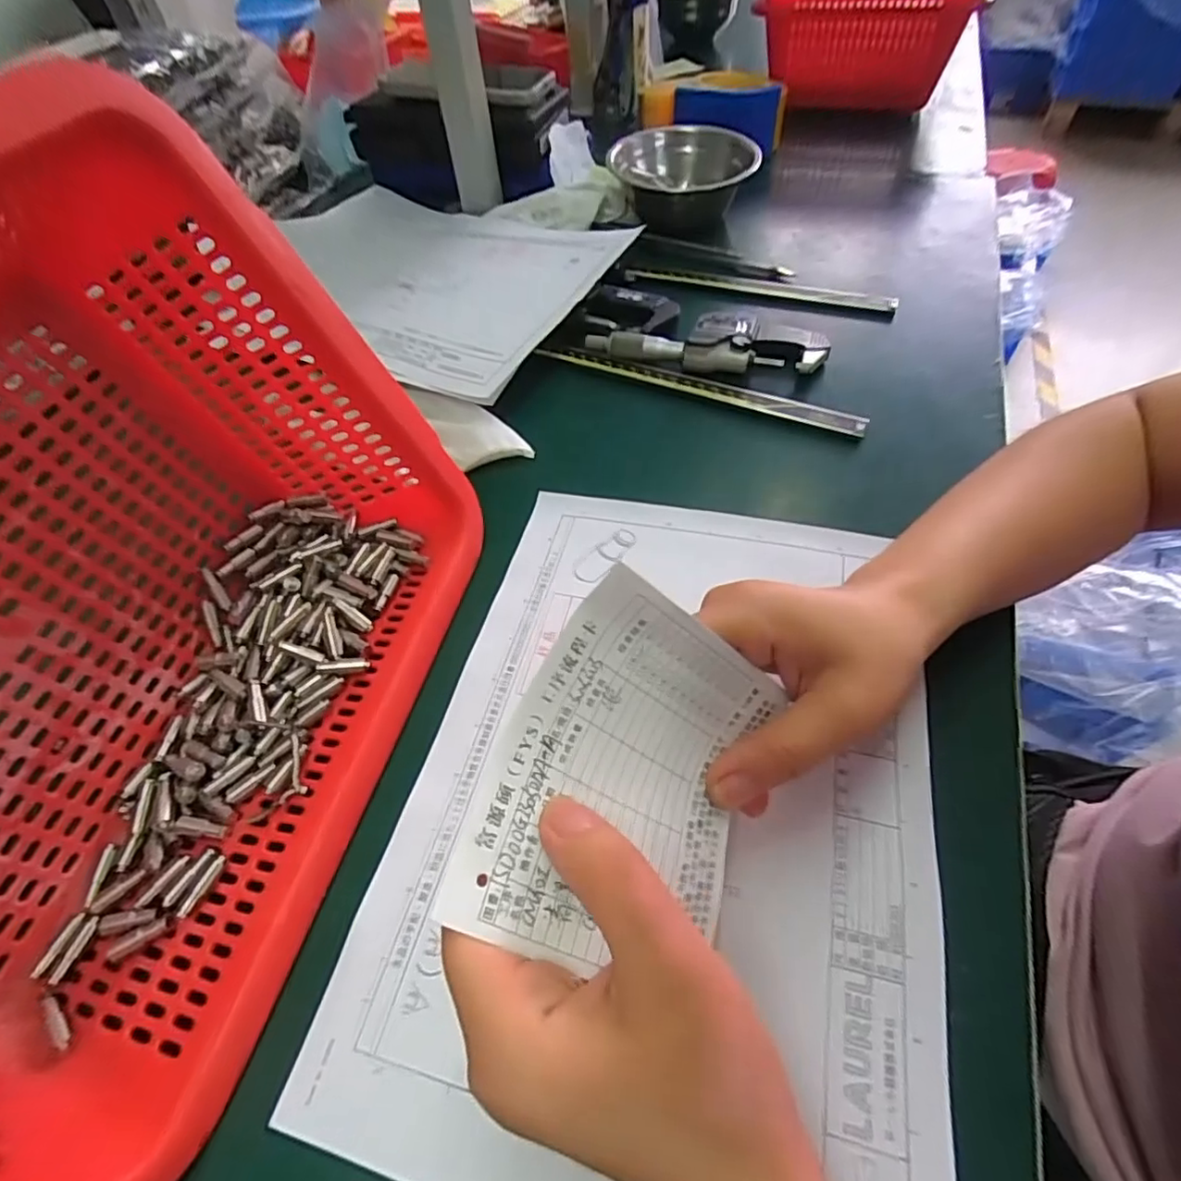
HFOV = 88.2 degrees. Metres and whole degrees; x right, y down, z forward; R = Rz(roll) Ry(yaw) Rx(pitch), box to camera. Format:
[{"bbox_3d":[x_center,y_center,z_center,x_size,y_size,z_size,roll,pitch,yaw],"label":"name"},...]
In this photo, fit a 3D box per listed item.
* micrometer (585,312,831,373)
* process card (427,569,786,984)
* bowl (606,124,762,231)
[{"bbox_3d":[0.082,-0.180,0.428,0.161,0.020,0.057,11,55,12],"label":"micrometer"},{"bbox_3d":[0.014,0.058,0.189,0.088,0.014,0.104,33,71,-24],"label":"process card"},{"bbox_3d":[0.082,-0.370,0.551,0.124,0.052,0.125,4,53,7],"label":"bowl"}]

